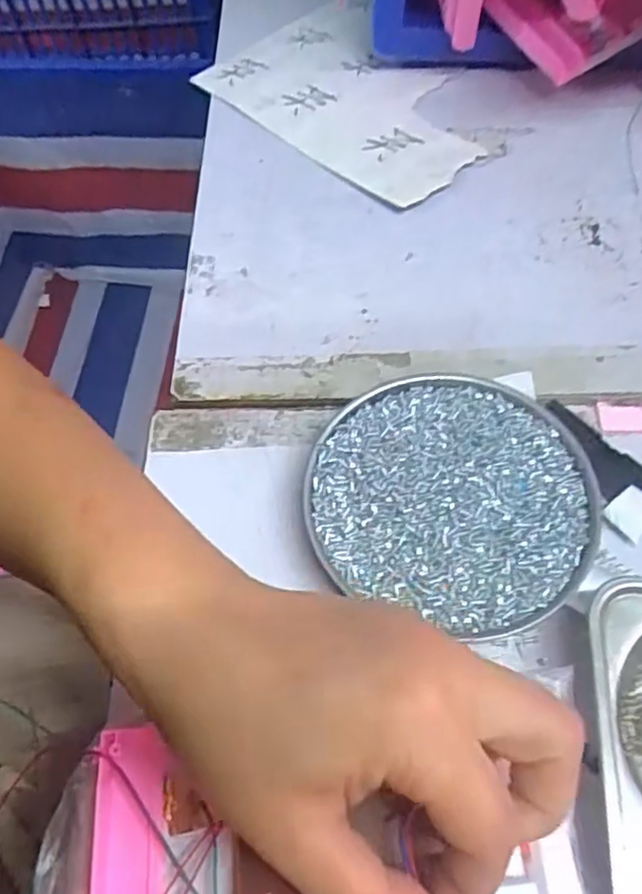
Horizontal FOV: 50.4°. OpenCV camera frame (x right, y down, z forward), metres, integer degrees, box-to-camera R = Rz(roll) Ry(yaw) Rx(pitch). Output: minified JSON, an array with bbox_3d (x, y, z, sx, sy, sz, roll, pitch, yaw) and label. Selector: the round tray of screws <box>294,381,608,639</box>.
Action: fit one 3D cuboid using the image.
[{"bbox_3d":[0.064,0.022,0.331,0.129,0.016,0.123,-1,59,2],"label":"round tray of screws"}]

